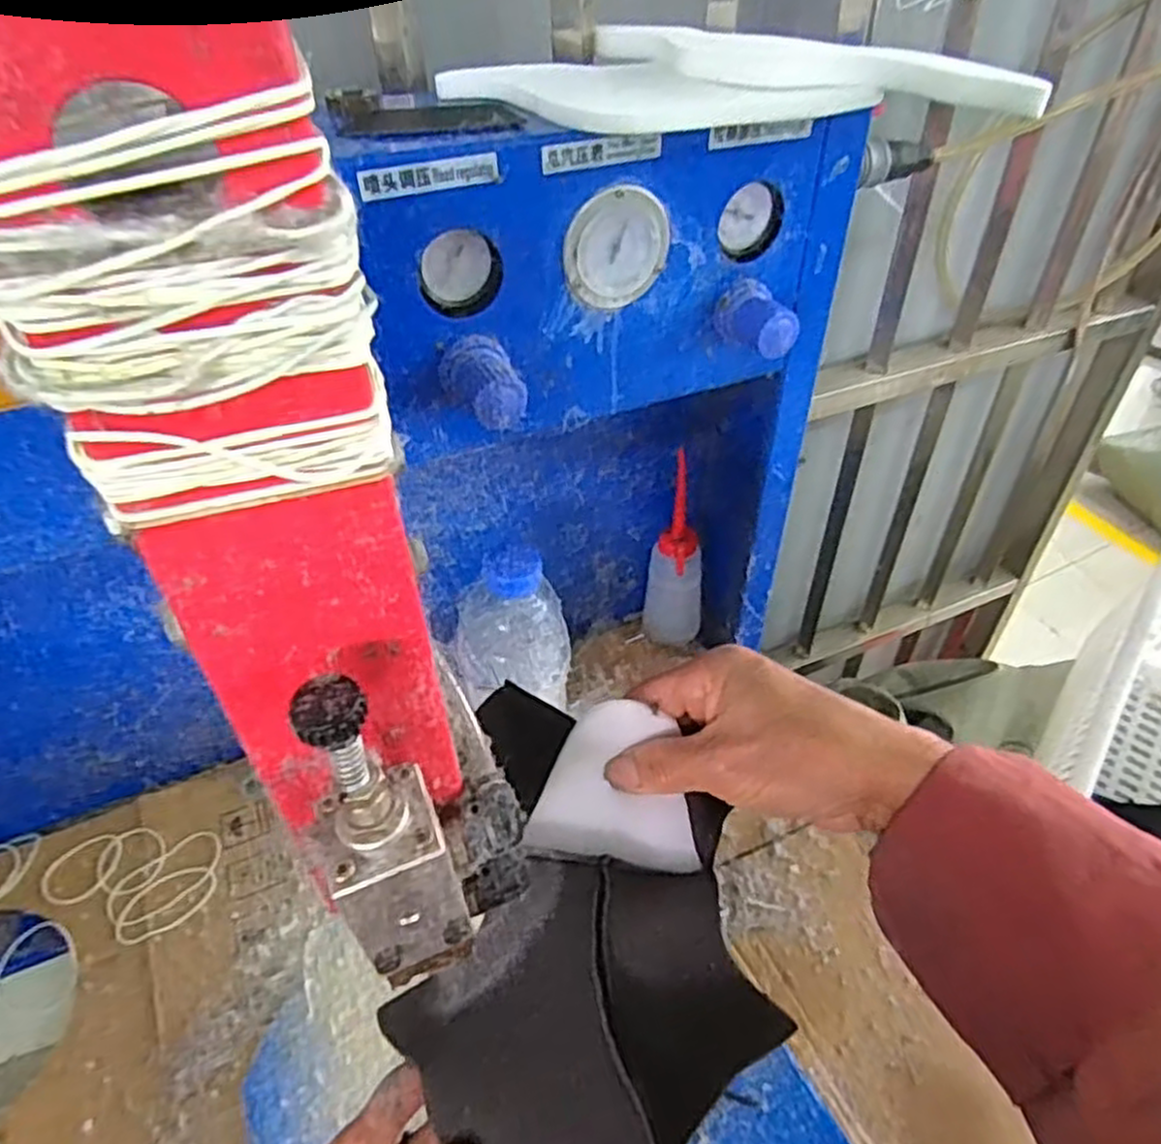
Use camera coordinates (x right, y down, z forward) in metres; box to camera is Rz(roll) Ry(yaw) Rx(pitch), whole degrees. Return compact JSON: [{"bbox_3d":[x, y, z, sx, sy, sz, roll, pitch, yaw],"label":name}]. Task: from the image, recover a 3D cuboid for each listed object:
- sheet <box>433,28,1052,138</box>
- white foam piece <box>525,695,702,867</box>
[{"bbox_3d":[0.069,-0.239,0.377,0.268,0.027,0.093,-2,43,-3],"label":"sheet"},{"bbox_3d":[0.017,0.095,0.352,0.073,0.014,0.069,6,82,3],"label":"white foam piece"}]

